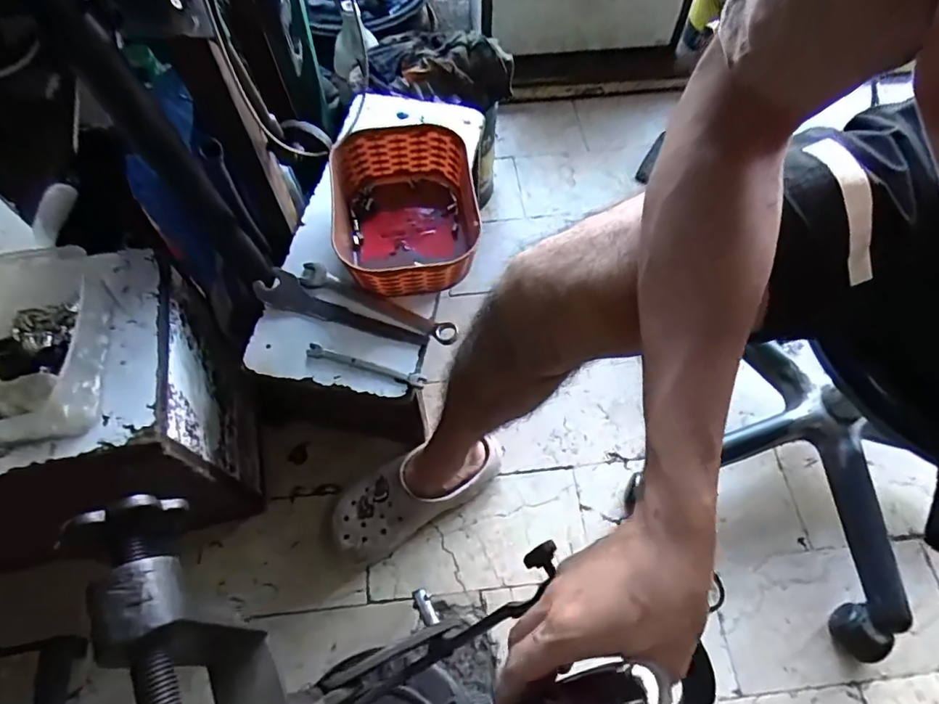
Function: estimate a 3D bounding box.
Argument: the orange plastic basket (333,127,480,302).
[{"bbox_3d":[-0.077,-0.163,0.641,0.163,0.074,0.207,-7,64,-4],"label":"orange plastic basket"}]

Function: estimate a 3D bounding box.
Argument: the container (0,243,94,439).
[{"bbox_3d":[-0.418,-0.010,0.500,0.120,0.068,0.186,-14,64,-7],"label":"container"}]

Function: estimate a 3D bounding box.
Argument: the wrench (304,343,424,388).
[{"bbox_3d":[-0.112,0.015,0.589,0.131,0.010,0.014,15,63,7],"label":"wrench"}]

